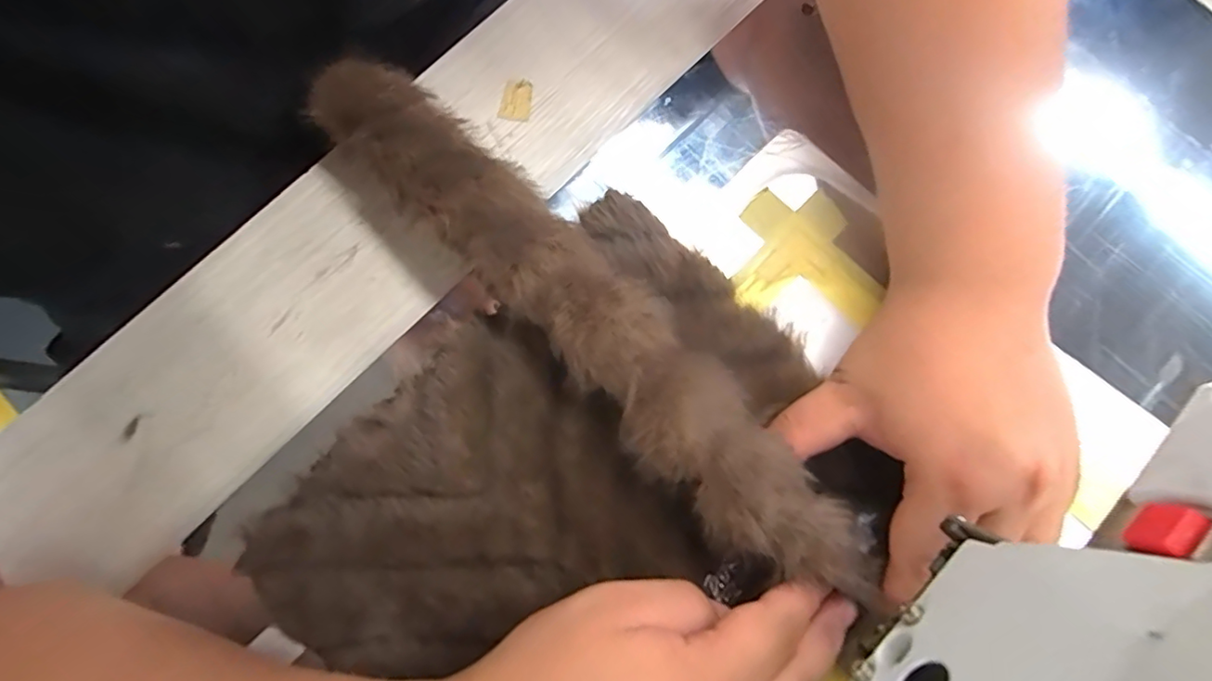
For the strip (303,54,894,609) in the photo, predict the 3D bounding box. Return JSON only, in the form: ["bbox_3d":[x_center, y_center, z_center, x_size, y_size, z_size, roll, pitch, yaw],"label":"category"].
[{"bbox_3d":[-0.013,-0.014,0.249,0.053,0.043,0.340,-43,80,-10],"label":"strip"}]

